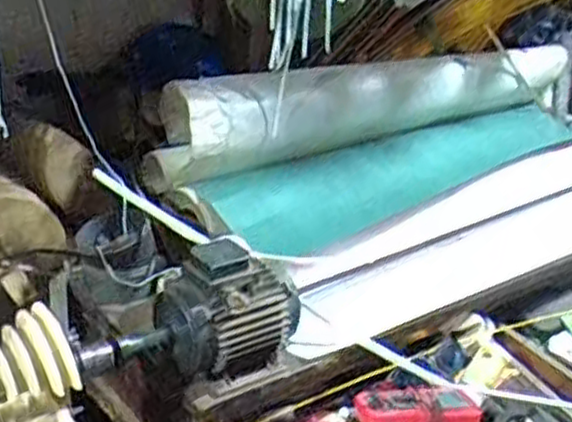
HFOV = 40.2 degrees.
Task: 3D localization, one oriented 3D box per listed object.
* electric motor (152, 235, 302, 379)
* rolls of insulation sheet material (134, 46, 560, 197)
[{"bbox_3d":[-0.084,0.118,1.033,0.169,0.144,0.129,-15,31,-37],"label":"electric motor"},{"bbox_3d":[0.222,-0.229,1.568,1.111,0.157,0.157,-14,30,-36],"label":"rolls of insulation sheet material"}]

